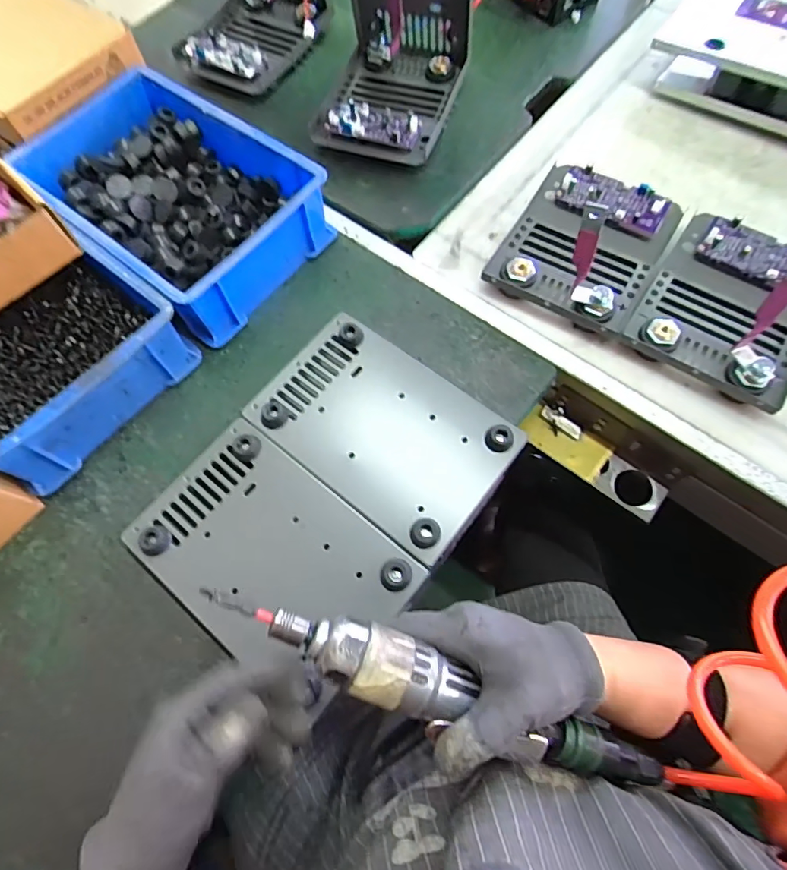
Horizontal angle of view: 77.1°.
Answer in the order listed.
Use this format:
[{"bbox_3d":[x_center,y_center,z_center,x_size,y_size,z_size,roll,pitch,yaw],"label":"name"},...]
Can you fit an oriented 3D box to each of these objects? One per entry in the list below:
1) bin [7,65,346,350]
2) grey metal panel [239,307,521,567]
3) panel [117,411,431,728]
[{"bbox_3d":[-0.234,-0.253,0.533,0.297,0.087,0.198,38,74,15],"label":"bin"},{"bbox_3d":[-0.009,-0.009,0.454,0.227,0.023,0.143,37,75,16],"label":"grey metal panel"},{"bbox_3d":[-0.103,0.102,0.416,0.223,0.029,0.143,37,75,16],"label":"panel"}]

